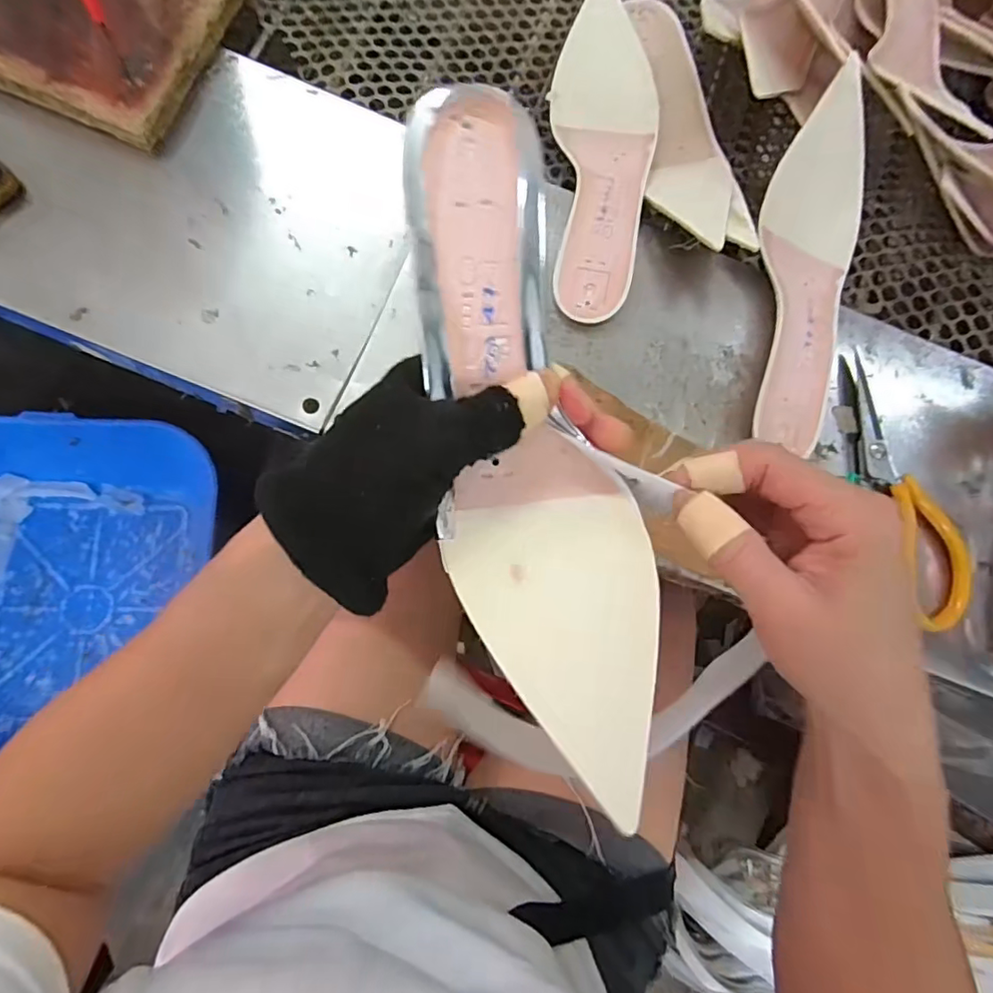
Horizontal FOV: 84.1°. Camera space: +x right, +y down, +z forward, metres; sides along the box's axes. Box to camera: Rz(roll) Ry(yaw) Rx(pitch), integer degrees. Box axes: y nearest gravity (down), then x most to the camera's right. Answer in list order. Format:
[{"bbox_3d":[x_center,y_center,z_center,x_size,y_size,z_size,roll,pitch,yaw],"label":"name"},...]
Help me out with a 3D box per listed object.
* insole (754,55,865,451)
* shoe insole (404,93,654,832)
[{"bbox_3d":[0.220,-0.158,0.382,0.077,0.051,0.253,5,79,-4],"label":"insole"},{"bbox_3d":[0.012,-0.018,0.214,0.073,0.027,0.265,-12,90,-7],"label":"shoe insole"}]

